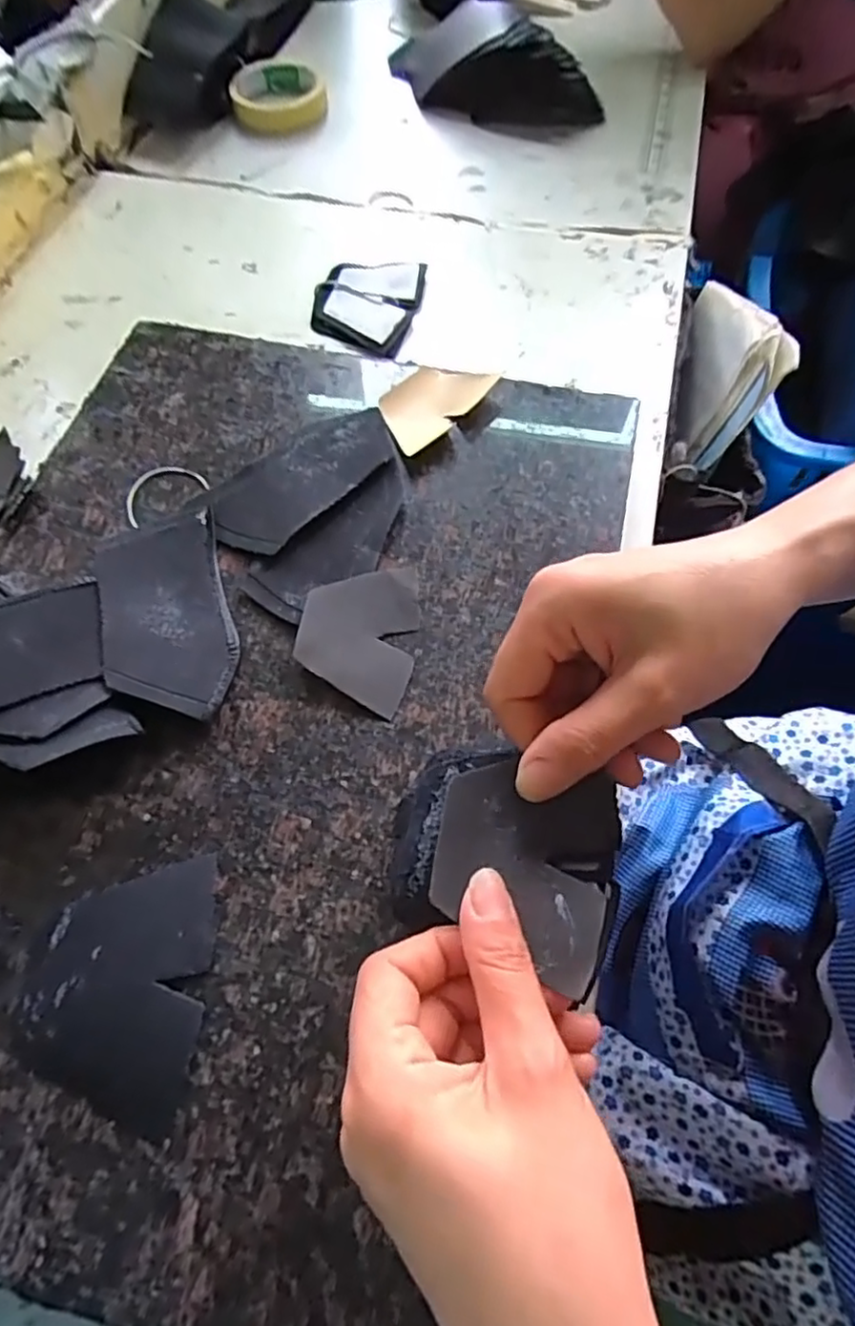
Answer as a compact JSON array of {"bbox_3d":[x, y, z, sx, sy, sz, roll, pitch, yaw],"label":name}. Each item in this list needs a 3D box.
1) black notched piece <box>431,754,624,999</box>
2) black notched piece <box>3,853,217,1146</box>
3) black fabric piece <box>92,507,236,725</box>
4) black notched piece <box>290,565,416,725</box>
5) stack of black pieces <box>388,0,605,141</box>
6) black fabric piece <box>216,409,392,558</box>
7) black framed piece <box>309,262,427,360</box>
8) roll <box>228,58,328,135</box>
[{"bbox_3d":[0.037,0.068,0.243,0.067,0.009,0.078,27,57,2],"label":"black notched piece"},{"bbox_3d":[-0.132,0.133,0.277,0.076,0.005,0.099,6,64,5],"label":"black notched piece"},{"bbox_3d":[-0.140,-0.029,0.350,0.064,0.007,0.126,-8,60,-22],"label":"black fabric piece"},{"bbox_3d":[-0.037,-0.018,0.351,0.059,0.012,0.084,7,61,4],"label":"black notched piece"},{"bbox_3d":[0.055,-0.591,0.647,0.236,0.061,0.098,32,69,16],"label":"stack of black pieces"},{"bbox_3d":[-0.073,-0.115,0.398,0.061,0.009,0.127,41,69,20],"label":"black fabric piece"},{"bbox_3d":[-0.048,-0.277,0.502,0.080,0.014,0.101,11,62,6],"label":"black framed piece"},{"bbox_3d":[-0.149,-0.569,0.650,0.093,0.021,0.091,-9,61,-5],"label":"roll"}]

